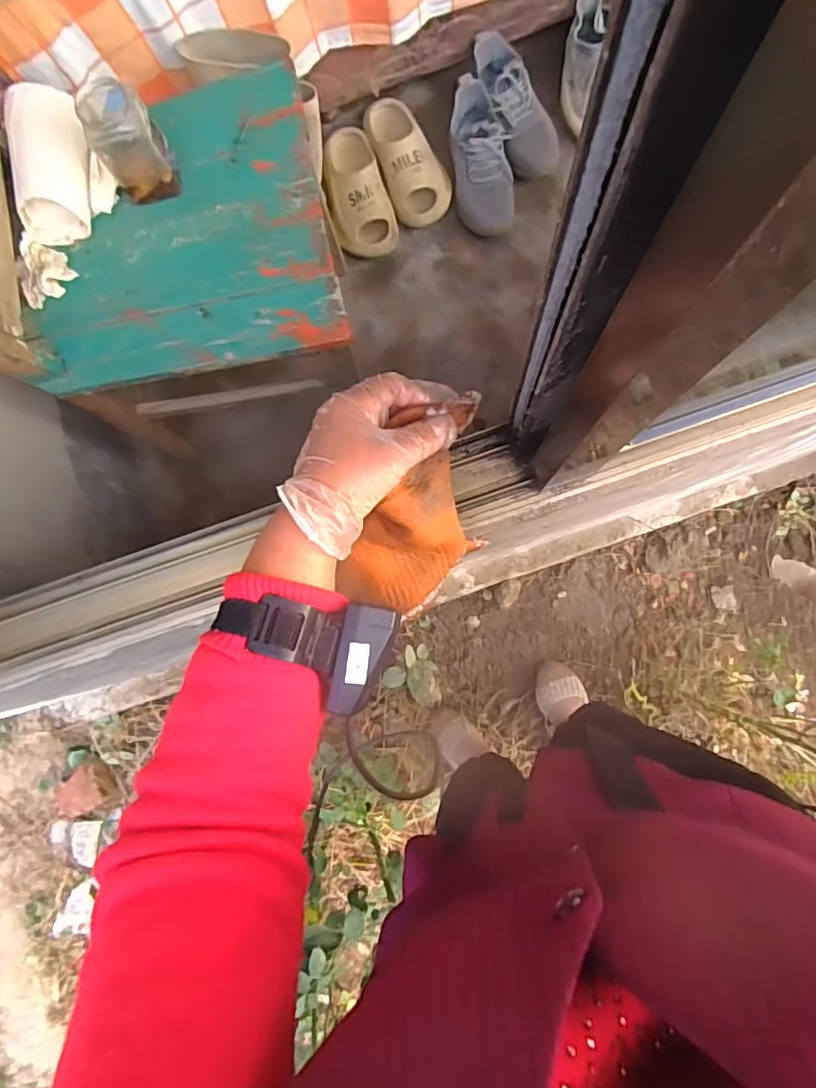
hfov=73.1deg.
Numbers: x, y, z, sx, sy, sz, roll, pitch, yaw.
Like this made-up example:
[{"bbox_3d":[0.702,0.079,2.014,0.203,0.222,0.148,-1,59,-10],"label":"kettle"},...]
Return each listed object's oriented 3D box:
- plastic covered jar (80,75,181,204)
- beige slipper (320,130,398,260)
[{"bbox_3d":[-0.338,-0.486,0.668,0.077,0.112,0.072,-1,84,6],"label":"plastic covered jar"},{"bbox_3d":[-0.105,-0.712,1.115,0.121,0.075,0.264,-19,83,3],"label":"beige slipper"}]

